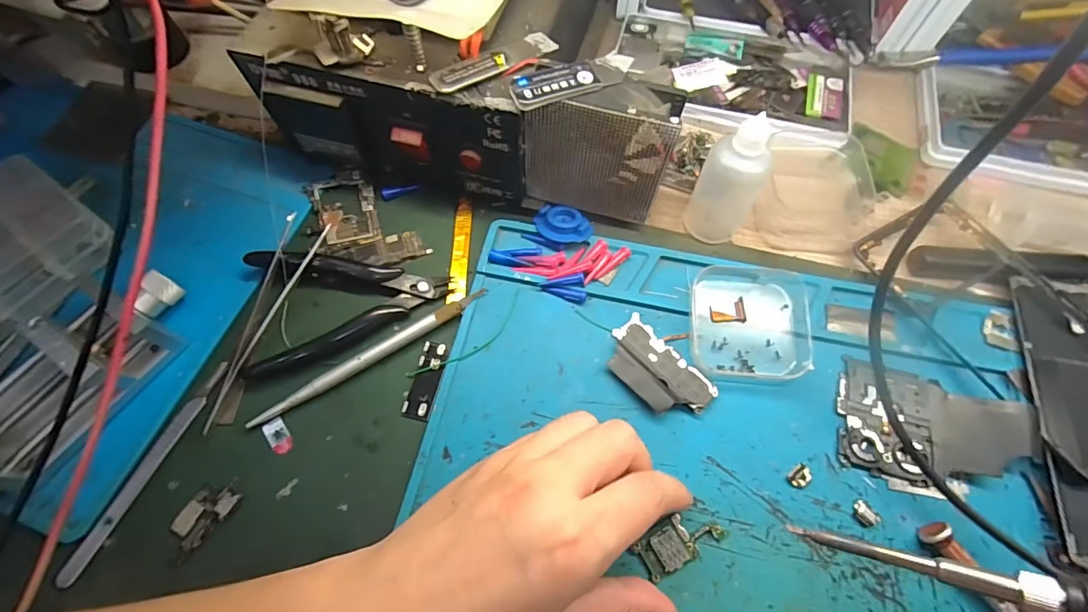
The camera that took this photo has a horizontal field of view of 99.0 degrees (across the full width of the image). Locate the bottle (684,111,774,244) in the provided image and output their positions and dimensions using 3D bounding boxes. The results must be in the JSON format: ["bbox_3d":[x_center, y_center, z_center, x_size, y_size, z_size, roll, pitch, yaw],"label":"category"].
[{"bbox_3d":[0.107,-0.069,0.268,0.029,0.074,0.033,-42,73,-16],"label":"bottle"}]

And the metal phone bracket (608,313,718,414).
[{"bbox_3d":[0.062,0.036,0.257,0.035,0.008,0.062,-40,73,-15],"label":"metal phone bracket"}]

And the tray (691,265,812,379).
[{"bbox_3d":[0.118,0.009,0.267,0.067,0.010,0.066,5,67,2],"label":"tray"}]

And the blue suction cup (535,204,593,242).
[{"bbox_3d":[0.013,-0.051,0.293,0.037,0.005,0.024,15,68,7],"label":"blue suction cup"}]

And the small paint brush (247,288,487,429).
[{"bbox_3d":[-0.097,0.027,0.264,0.140,0.007,0.011,-30,70,-12],"label":"small paint brush"}]

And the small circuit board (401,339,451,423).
[{"bbox_3d":[-0.066,0.041,0.260,0.016,0.004,0.043,10,67,4],"label":"small circuit board"}]

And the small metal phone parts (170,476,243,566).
[{"bbox_3d":[-0.170,0.103,0.231,0.021,0.004,0.037,38,72,15],"label":"small metal phone parts"}]

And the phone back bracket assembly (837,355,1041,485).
[{"bbox_3d":[0.201,0.062,0.237,0.086,0.016,0.057,16,68,7],"label":"phone back bracket assembly"}]

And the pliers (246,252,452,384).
[{"bbox_3d":[-0.115,-0.009,0.271,0.115,0.021,0.074,-12,67,-5],"label":"pliers"}]

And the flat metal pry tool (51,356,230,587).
[{"bbox_3d":[-0.204,0.082,0.241,0.009,0.004,0.116,25,67,0],"label":"flat metal pry tool"}]

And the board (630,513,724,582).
[{"bbox_3d":[0.065,0.113,0.224,0.041,0.004,0.019,-28,70,-11],"label":"board"}]

